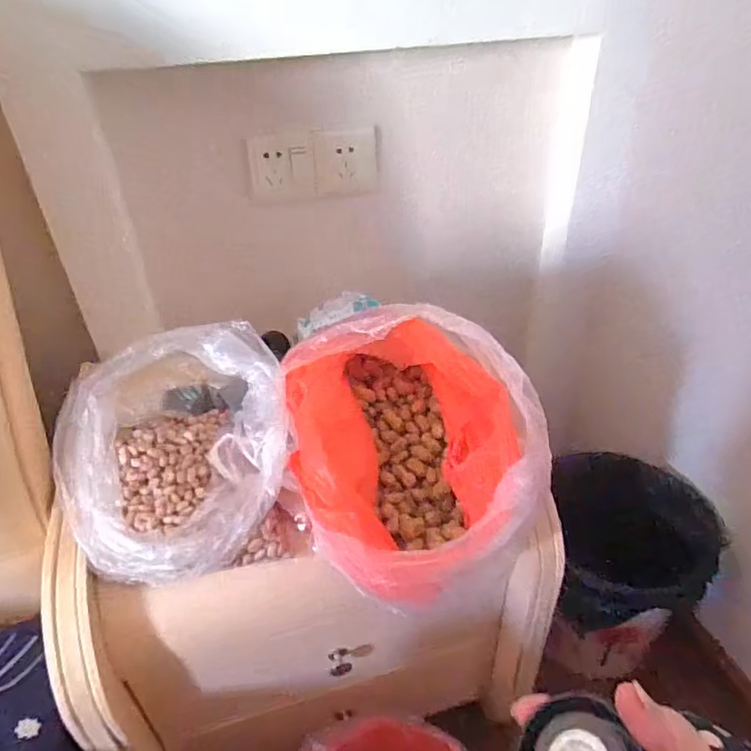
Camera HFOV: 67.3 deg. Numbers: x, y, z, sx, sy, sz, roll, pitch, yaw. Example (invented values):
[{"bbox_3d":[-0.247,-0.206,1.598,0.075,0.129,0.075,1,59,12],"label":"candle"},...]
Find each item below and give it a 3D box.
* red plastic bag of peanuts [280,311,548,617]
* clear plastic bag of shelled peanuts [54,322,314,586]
[{"bbox_3d":[0.017,0.054,0.514,0.189,0.156,0.241,-25,42,-28],"label":"red plastic bag of peanuts"},{"bbox_3d":[-0.170,0.073,0.509,0.181,0.150,0.207,-12,37,-14],"label":"clear plastic bag of shelled peanuts"}]

